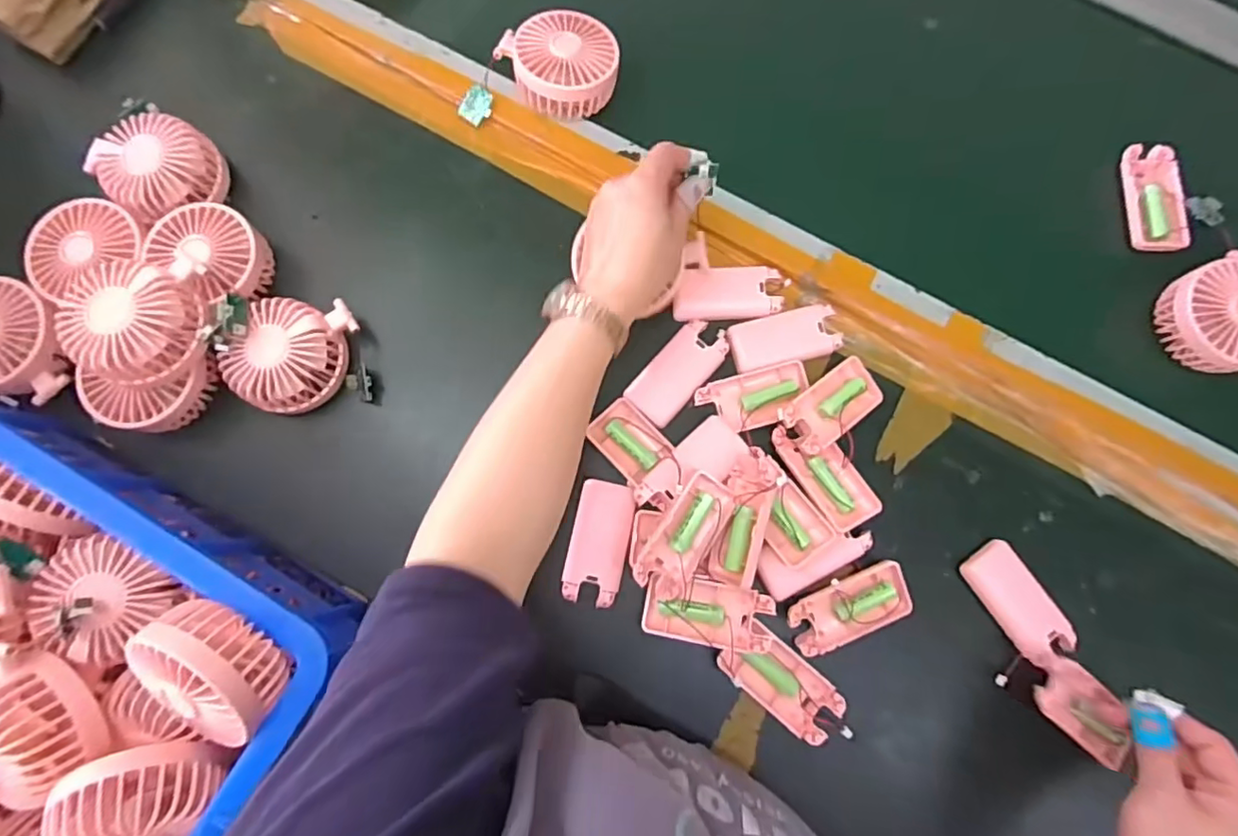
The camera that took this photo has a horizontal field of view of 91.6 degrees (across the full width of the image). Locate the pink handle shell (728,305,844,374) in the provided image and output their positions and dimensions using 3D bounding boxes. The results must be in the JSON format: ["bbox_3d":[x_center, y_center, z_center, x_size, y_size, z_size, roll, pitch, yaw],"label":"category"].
[{"bbox_3d":[0.140,-0.067,0.509,0.090,0.011,0.044,-10,80,-2],"label":"pink handle shell"}]

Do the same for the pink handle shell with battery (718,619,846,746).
[{"bbox_3d":[0.123,0.198,0.450,0.093,0.021,0.045,40,82,6],"label":"pink handle shell with battery"}]

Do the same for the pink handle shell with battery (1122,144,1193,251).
[{"bbox_3d":[0.470,-0.192,0.528,0.044,0.016,0.097,0,80,-1],"label":"pink handle shell with battery"}]

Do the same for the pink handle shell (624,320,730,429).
[{"bbox_3d":[0.050,-0.040,0.501,0.047,0.008,0.095,40,82,6],"label":"pink handle shell"}]

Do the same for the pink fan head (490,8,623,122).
[{"bbox_3d":[-0.047,-0.304,0.523,0.088,0.043,0.083,-27,82,-5],"label":"pink fan head"}]

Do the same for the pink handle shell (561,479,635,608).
[{"bbox_3d":[-0.016,0.098,0.475,0.045,0.010,0.093,12,80,1],"label":"pink handle shell"}]

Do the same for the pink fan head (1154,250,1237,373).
[{"bbox_3d":[0.493,-0.082,0.492,0.079,0.043,0.086,0,80,-1],"label":"pink fan head"}]

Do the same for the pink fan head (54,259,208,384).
[{"bbox_3d":[-0.349,-0.068,0.440,0.078,0.049,0.082,0,80,-1],"label":"pink fan head"}]

